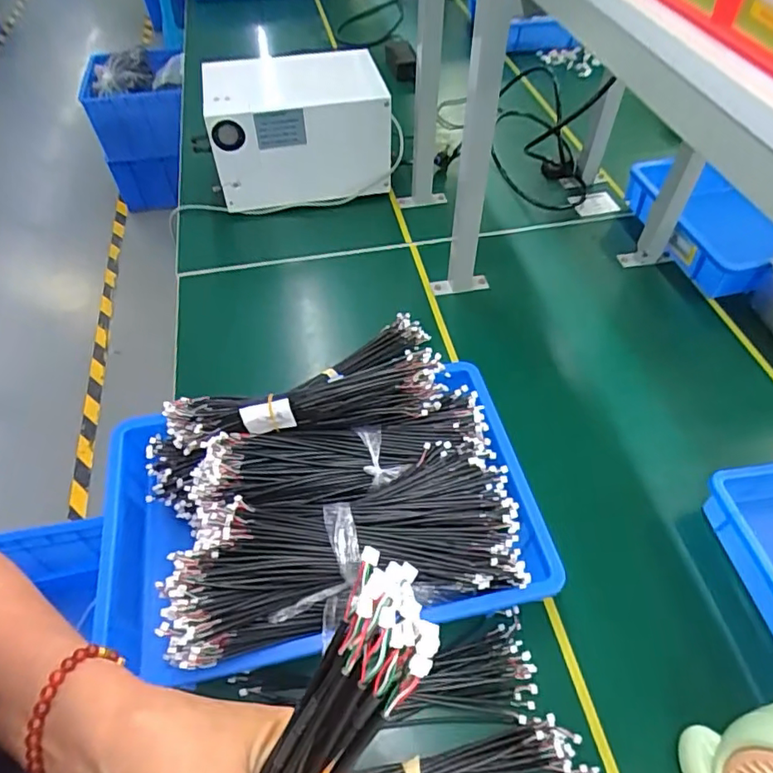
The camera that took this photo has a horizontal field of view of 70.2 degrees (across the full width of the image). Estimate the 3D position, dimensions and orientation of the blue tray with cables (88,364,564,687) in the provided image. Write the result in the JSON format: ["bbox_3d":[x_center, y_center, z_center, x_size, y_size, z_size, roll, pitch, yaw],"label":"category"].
[{"bbox_3d":[-0.078,0.128,0.577,0.443,0.136,0.282,-11,52,-8],"label":"blue tray with cables"}]

